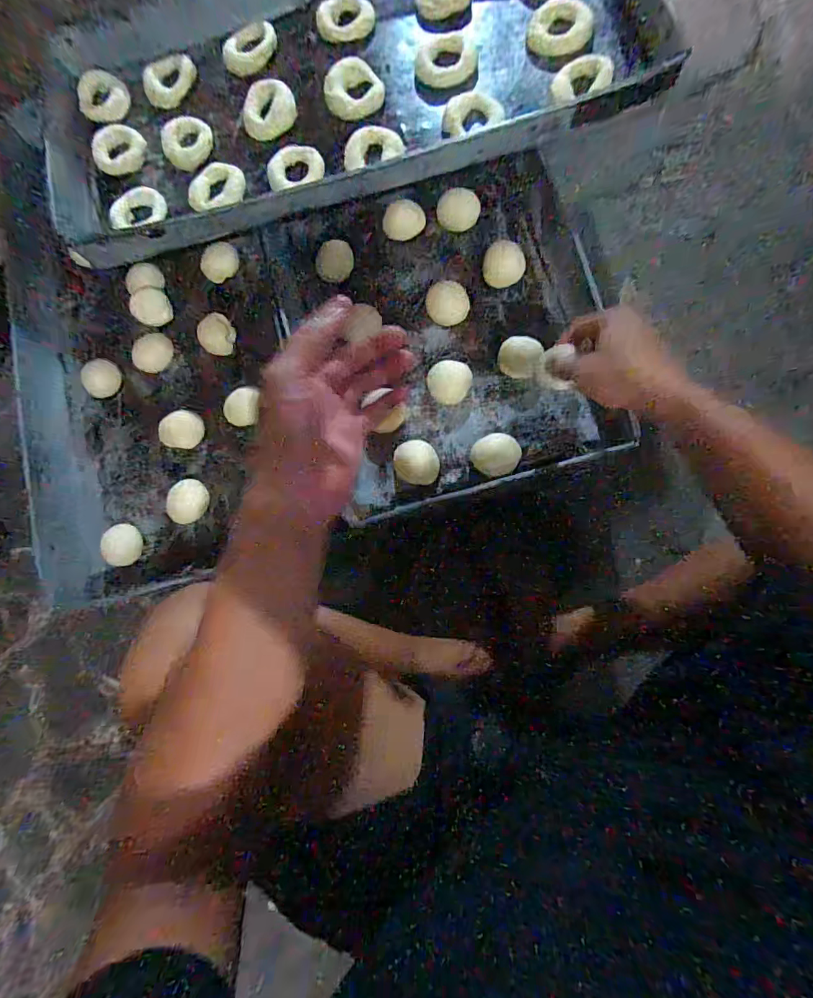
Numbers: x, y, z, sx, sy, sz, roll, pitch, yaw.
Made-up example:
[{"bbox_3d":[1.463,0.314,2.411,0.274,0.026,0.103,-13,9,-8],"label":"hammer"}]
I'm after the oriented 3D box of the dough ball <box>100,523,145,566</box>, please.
[{"bbox_3d":[-0.392,0.064,0.659,0.041,0.039,0.056,-9,87,4],"label":"dough ball"}]

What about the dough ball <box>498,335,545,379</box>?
[{"bbox_3d":[0.151,-0.185,0.630,0.056,0.034,0.049,4,88,5],"label":"dough ball"}]

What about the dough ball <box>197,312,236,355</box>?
[{"bbox_3d":[-0.274,-0.239,0.692,0.049,0.028,0.050,0,87,5],"label":"dough ball"}]

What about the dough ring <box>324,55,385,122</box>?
[{"bbox_3d":[-0.073,-0.564,0.650,0.076,0.022,0.081,0,87,5],"label":"dough ring"}]

